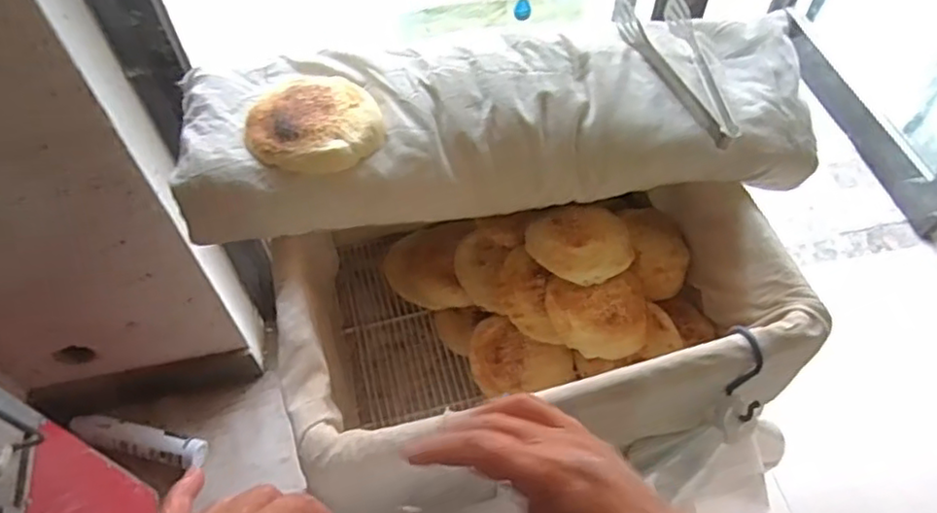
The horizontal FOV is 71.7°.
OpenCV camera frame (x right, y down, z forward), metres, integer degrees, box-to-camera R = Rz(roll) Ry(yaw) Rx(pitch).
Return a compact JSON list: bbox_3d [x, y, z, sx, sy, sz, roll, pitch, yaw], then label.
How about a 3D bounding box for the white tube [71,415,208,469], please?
[{"bbox_3d":[-0.655,0.366,1.291,0.282,0.077,0.063,9,56,7],"label":"white tube"}]

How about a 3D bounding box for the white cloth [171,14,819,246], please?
[{"bbox_3d":[0.039,-0.159,0.776,0.722,0.116,0.237,-9,56,-5],"label":"white cloth"}]

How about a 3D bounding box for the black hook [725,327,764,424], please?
[{"bbox_3d":[0.288,0.124,0.674,0.013,0.114,0.044,-13,29,-8],"label":"black hook"}]

